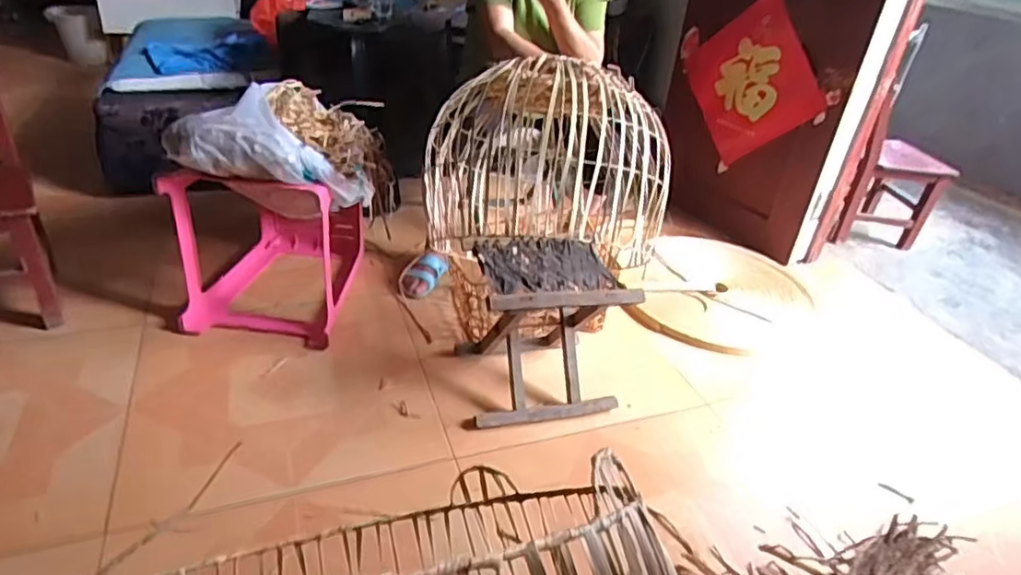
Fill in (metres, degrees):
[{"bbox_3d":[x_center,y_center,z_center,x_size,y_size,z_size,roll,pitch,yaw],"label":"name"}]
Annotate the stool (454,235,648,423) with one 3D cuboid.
[{"bbox_3d":[0.068,0.082,1.373,0.308,0.314,0.283,-3,34,-14],"label":"stool"}]

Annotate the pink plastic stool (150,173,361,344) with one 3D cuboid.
[{"bbox_3d":[-0.588,-0.152,1.569,0.366,0.365,0.464,6,33,-1],"label":"pink plastic stool"}]

